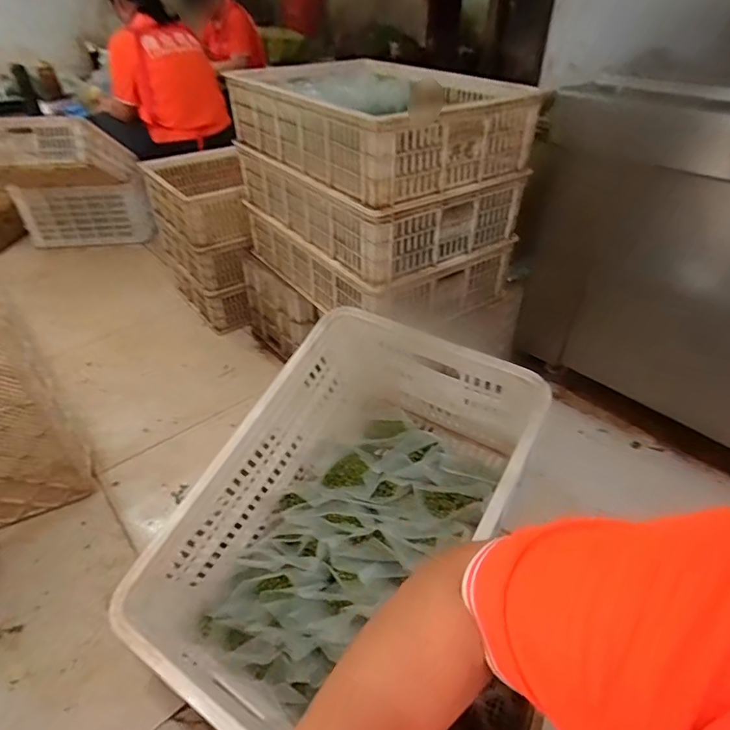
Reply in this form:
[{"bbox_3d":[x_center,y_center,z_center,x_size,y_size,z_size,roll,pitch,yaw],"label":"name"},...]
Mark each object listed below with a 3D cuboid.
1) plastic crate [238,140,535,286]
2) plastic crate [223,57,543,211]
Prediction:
[{"bbox_3d":[0.008,-0.449,1.213,0.437,0.156,0.629,-25,45,-28],"label":"plastic crate"},{"bbox_3d":[-0.001,-0.588,1.123,0.455,0.159,0.708,-25,45,-28],"label":"plastic crate"}]

